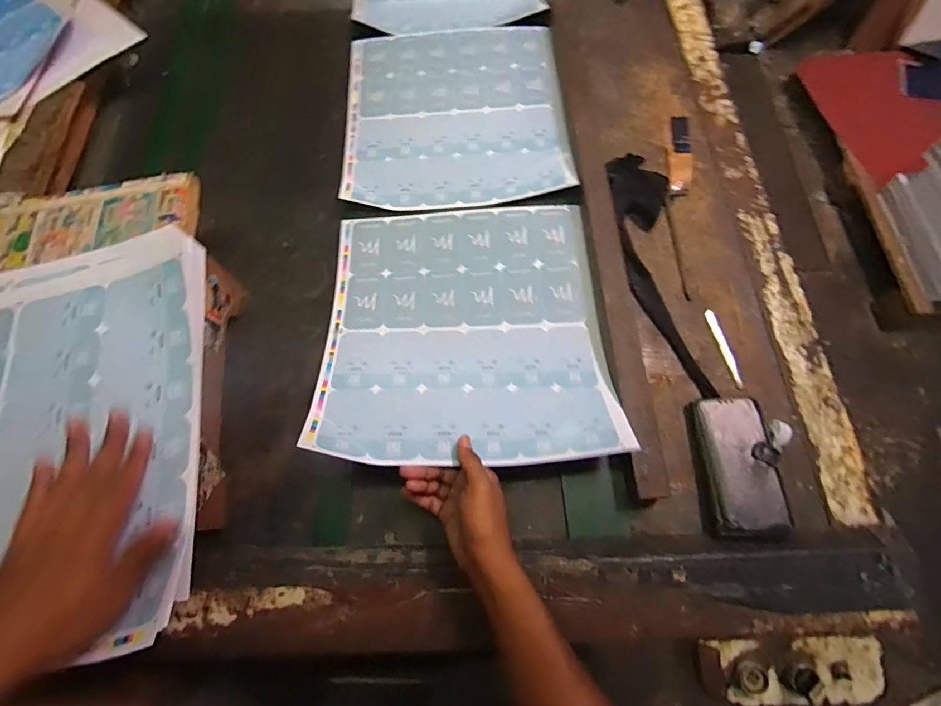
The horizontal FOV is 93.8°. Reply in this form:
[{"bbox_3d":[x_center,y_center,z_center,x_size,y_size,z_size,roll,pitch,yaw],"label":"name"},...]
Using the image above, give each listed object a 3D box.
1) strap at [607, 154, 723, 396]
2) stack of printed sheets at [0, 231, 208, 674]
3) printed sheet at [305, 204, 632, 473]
[{"bbox_3d":[0.259,-0.124,0.605,0.090,0.031,0.368,-3,69,1],"label":"strap"},{"bbox_3d":[-0.456,0.087,0.411,0.417,0.034,0.386,-13,70,1],"label":"stack of printed sheets"},{"bbox_3d":[-0.006,-0.044,0.574,0.351,0.074,0.376,-1,66,-4],"label":"printed sheet"}]

